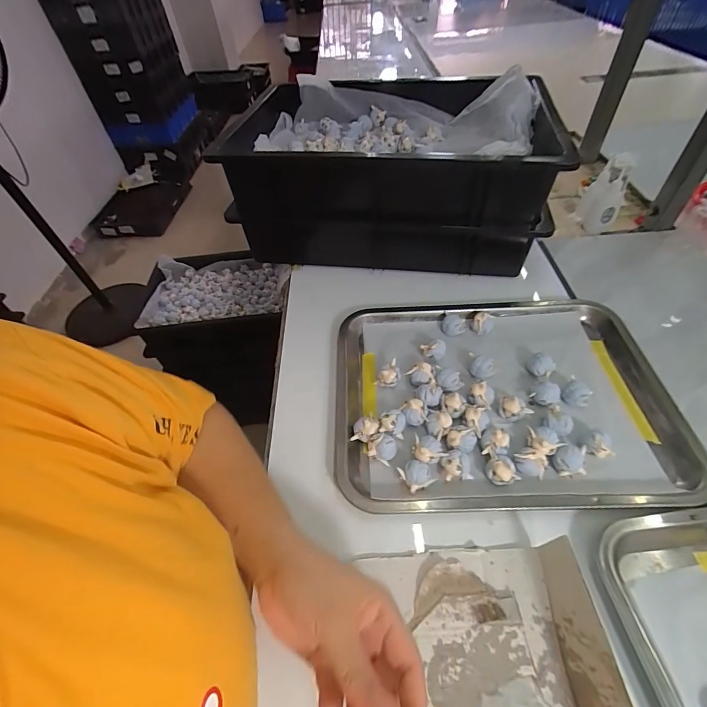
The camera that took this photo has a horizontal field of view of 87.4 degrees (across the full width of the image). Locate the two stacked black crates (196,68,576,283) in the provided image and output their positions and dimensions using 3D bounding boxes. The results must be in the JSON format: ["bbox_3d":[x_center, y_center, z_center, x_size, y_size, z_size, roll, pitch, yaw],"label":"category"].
[{"bbox_3d":[0.053,-0.291,0.598,0.445,0.181,0.314,5,51,6],"label":"two stacked black crates"}]

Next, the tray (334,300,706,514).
[{"bbox_3d":[0.161,0.039,0.412,0.356,0.030,0.258,-2,50,1],"label":"tray"}]

